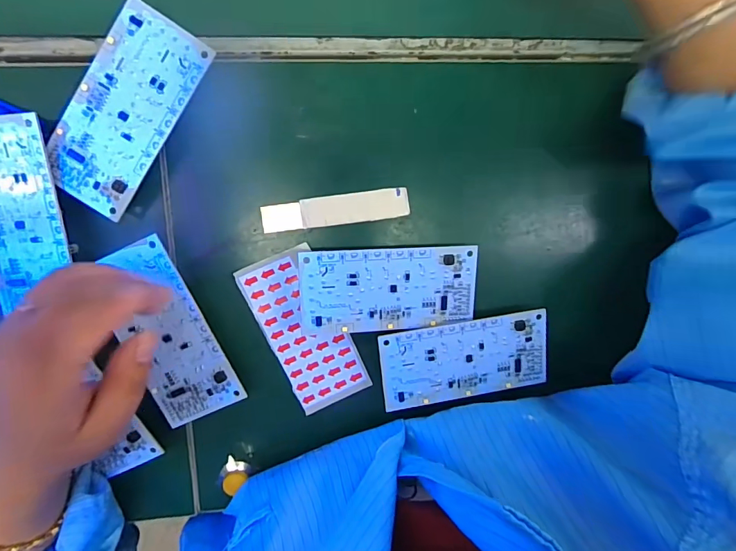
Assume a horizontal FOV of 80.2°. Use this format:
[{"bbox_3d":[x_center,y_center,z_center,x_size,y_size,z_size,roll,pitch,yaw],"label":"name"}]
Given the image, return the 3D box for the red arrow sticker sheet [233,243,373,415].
[{"bbox_3d":[-0.042,0.038,0.297,0.050,0.004,0.110,-25,100,-2],"label":"red arrow sticker sheet"}]

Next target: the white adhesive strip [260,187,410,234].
[{"bbox_3d":[-0.021,-0.043,0.289,0.096,0.004,0.020,-8,99,-5],"label":"white adhesive strip"}]

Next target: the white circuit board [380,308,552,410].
[{"bbox_3d":[0.066,0.057,0.293,0.113,0.006,0.053,-8,99,-5],"label":"white circuit board"}]

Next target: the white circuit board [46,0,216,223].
[{"bbox_3d":[-0.139,-0.094,0.251,0.055,0.004,0.113,32,95,-6],"label":"white circuit board"}]

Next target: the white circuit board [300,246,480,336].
[{"bbox_3d":[0.014,0.010,0.283,0.113,0.004,0.055,-2,106,-9],"label":"white circuit board"}]

